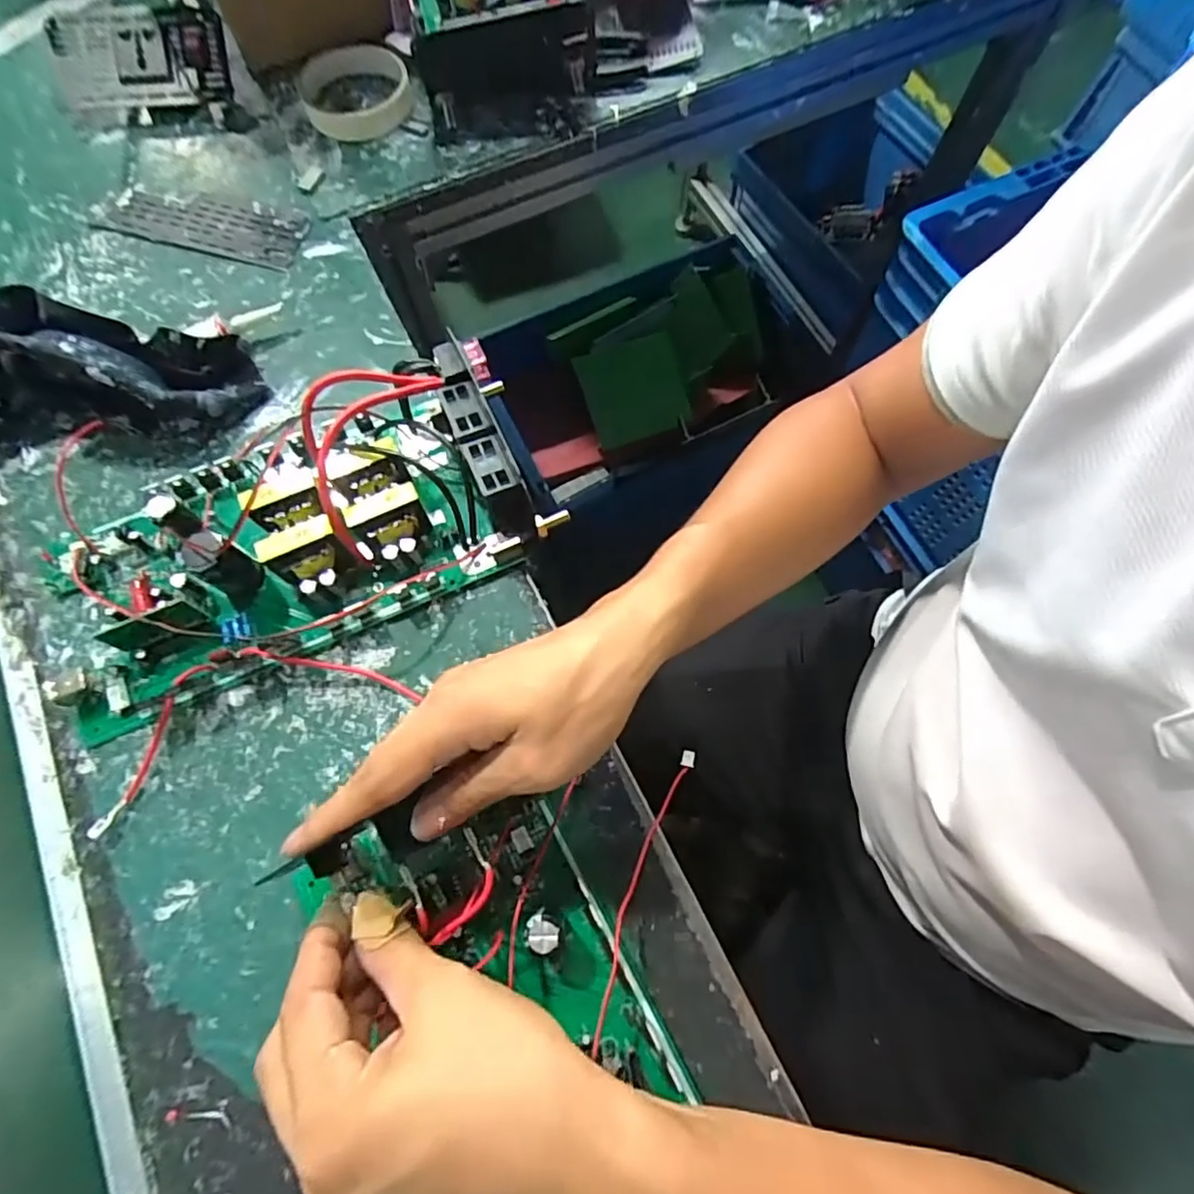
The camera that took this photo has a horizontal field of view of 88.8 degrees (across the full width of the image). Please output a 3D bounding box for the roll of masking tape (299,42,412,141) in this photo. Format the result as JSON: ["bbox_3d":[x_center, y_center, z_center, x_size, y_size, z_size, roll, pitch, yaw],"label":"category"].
[{"bbox_3d":[-0.190,-0.399,0.481,0.084,0.021,0.085,0,72,0],"label":"roll of masking tape"}]

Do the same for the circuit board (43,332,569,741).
[{"bbox_3d":[-0.178,-0.050,0.345,0.283,0.058,0.156,-25,74,-8],"label":"circuit board"}]

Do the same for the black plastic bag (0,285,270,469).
[{"bbox_3d":[-0.327,-0.131,0.369,0.212,0.067,0.082,-5,72,-2],"label":"black plastic bag"}]

